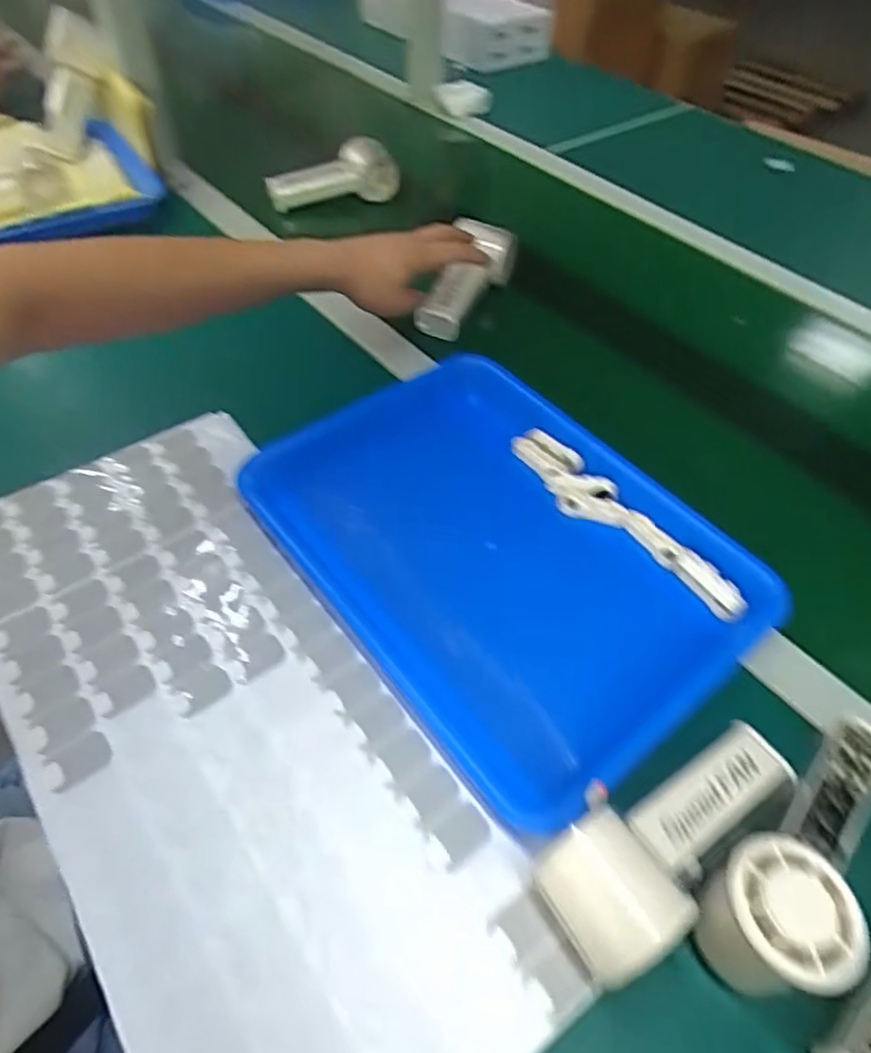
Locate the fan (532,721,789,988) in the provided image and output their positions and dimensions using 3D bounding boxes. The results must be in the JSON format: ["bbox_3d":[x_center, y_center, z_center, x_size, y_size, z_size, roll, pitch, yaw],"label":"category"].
[{"bbox_3d":[0.125,0.162,0.332,0.151,0.043,0.059,-26,56,-21],"label":"fan"}]

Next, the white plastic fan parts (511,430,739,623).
[{"bbox_3d":[0.138,-0.005,0.485,0.038,0.025,0.211,-31,58,-24],"label":"white plastic fan parts"}]

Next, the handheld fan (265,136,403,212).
[{"bbox_3d":[-0.133,-0.444,0.825,0.165,0.065,0.062,-10,51,7],"label":"handheld fan"}]

